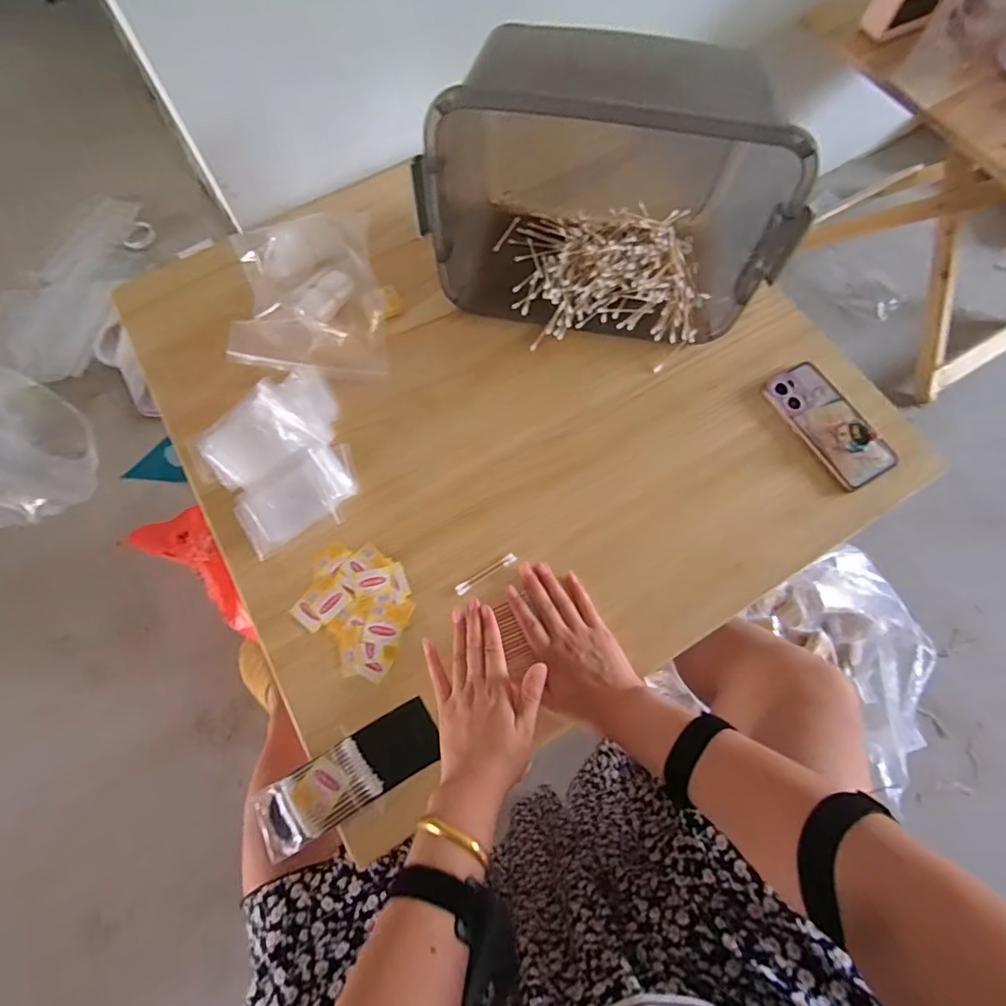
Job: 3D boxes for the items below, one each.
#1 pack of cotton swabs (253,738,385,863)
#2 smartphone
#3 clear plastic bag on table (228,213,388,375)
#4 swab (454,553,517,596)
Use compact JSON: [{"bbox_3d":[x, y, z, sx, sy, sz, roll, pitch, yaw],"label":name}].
[{"bbox_3d":[-0.179,0.281,0.489,0.113,0.013,0.062,-29,72,-11],"label":"pack of cotton swabs"},{"bbox_3d":[0.392,-0.098,0.614,0.079,0.017,0.162,-31,72,-2],"label":"smartphone"},{"bbox_3d":[-0.250,-0.270,0.656,0.181,0.041,0.246,-7,70,-4],"label":"clear plastic bag on table"},{"bbox_3d":[-0.018,0.077,0.559,0.074,0.006,0.011,-30,73,-12],"label":"swab"}]

